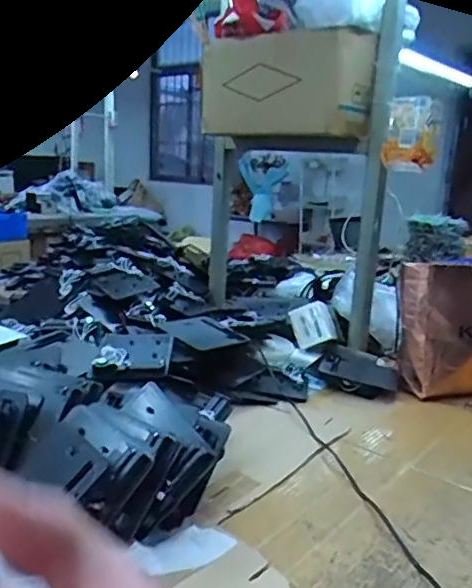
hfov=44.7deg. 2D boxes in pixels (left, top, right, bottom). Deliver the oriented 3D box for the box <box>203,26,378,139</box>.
[{"bbox_3d":[0.095,-0.397,1.107,0.328,0.178,0.132,15,18,43],"label":"box"}]

